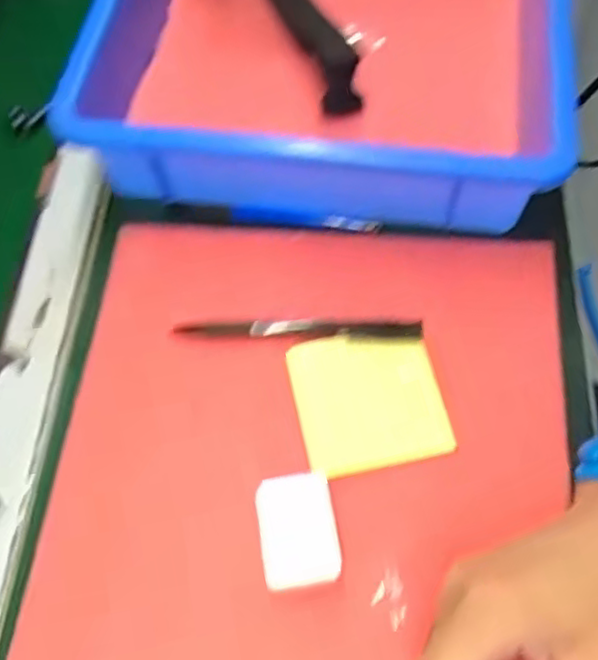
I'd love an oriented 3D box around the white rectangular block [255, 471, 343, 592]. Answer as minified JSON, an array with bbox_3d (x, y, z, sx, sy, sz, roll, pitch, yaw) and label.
[{"bbox_3d":[-0.001,0.097,0.337,0.036,0.016,0.053,-10,63,-1],"label":"white rectangular block"}]

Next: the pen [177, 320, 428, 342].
[{"bbox_3d":[0.000,0.000,0.393,0.136,0.011,0.012,0,64,4],"label":"pen"}]

